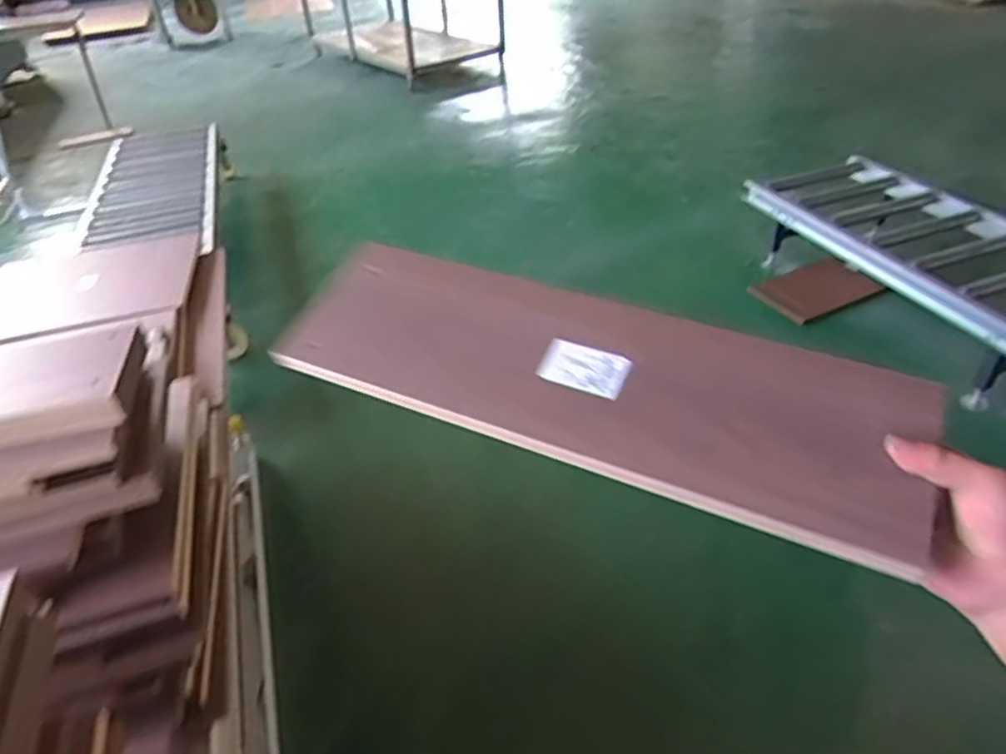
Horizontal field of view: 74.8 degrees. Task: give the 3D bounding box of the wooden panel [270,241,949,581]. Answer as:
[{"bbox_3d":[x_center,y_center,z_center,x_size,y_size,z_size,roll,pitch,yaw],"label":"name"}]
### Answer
[{"bbox_3d":[0.060,-0.006,0.513,0.496,0.024,0.148,17,59,18],"label":"wooden panel"}]

